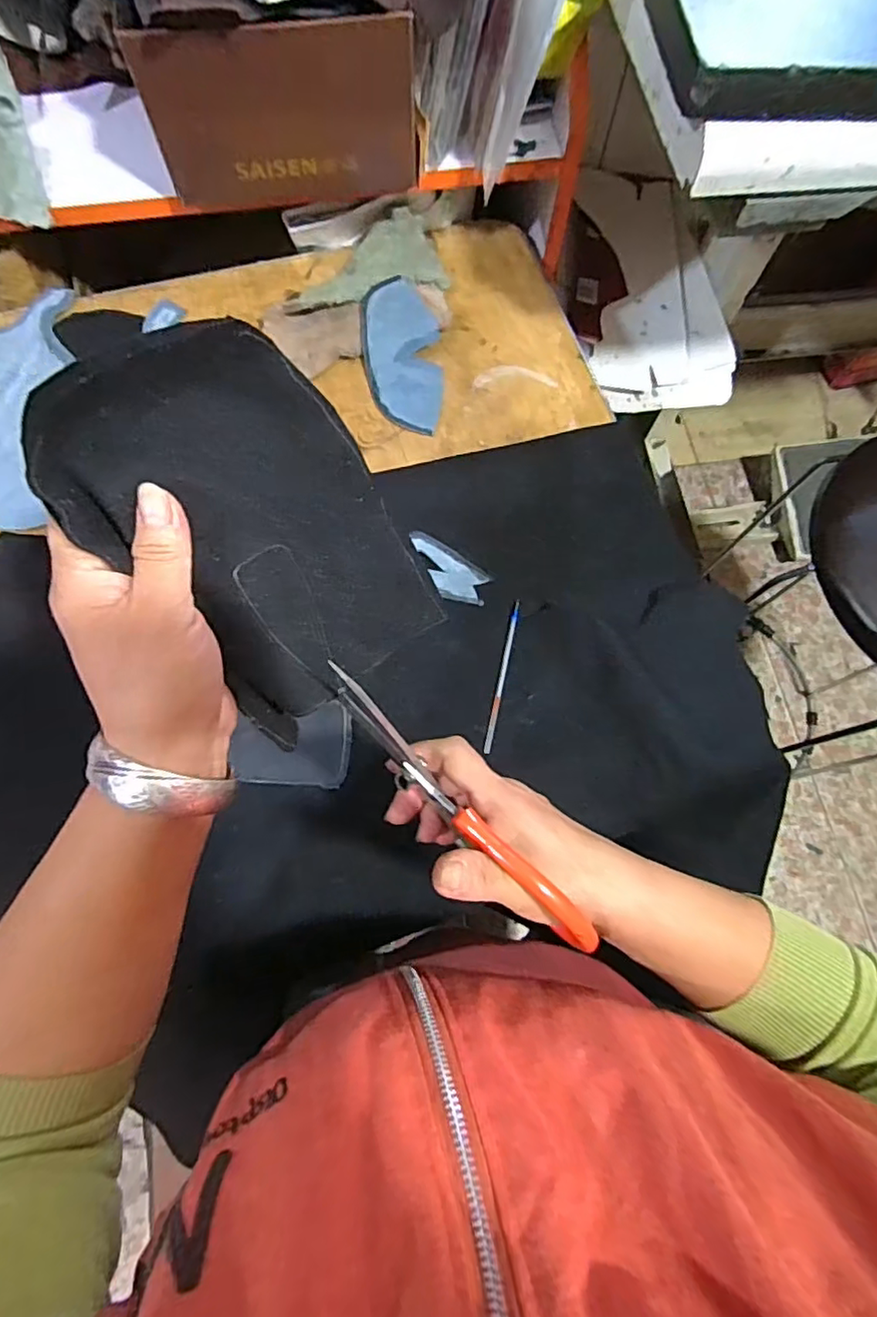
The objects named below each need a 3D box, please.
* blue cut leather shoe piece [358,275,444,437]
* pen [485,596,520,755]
[{"bbox_3d":[-0.033,-0.281,0.563,0.068,0.018,0.152,-12,85,-6],"label":"blue cut leather shoe piece"},{"bbox_3d":[0.051,0.013,0.475,0.006,0.004,0.127,13,72,2],"label":"pen"}]

